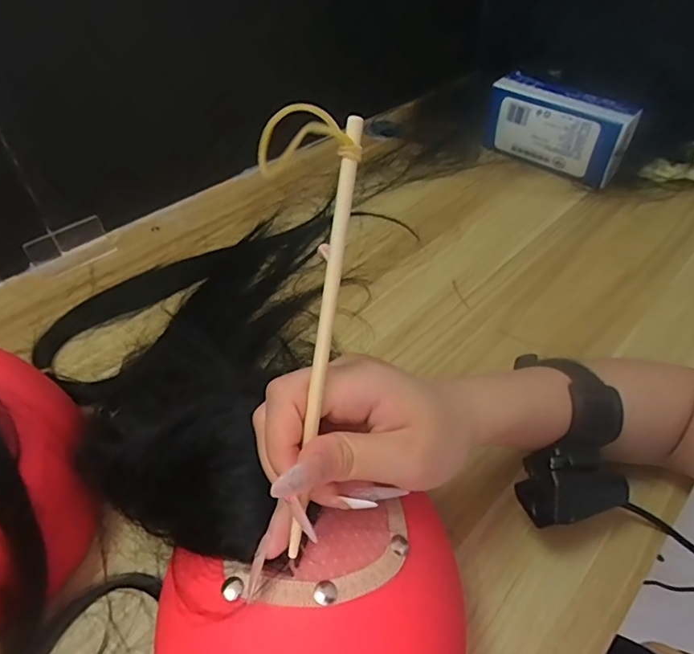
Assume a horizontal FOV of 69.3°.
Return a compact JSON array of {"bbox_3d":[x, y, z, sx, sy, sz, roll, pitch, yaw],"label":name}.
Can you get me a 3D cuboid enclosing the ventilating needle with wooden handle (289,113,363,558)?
[{"bbox_3d":[-0.009,0.010,0.199,0.007,0.176,0.004,10,10,7],"label":"ventilating needle with wooden handle"}]

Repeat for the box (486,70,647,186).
[{"bbox_3d":[0.264,-0.249,0.641,0.180,0.095,0.055,32,54,25],"label":"box"}]

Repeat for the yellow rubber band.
[{"bbox_3d":[-0.019,-0.070,0.192,0.048,0.024,0.016,0,40,39],"label":"yellow rubber band"}]

